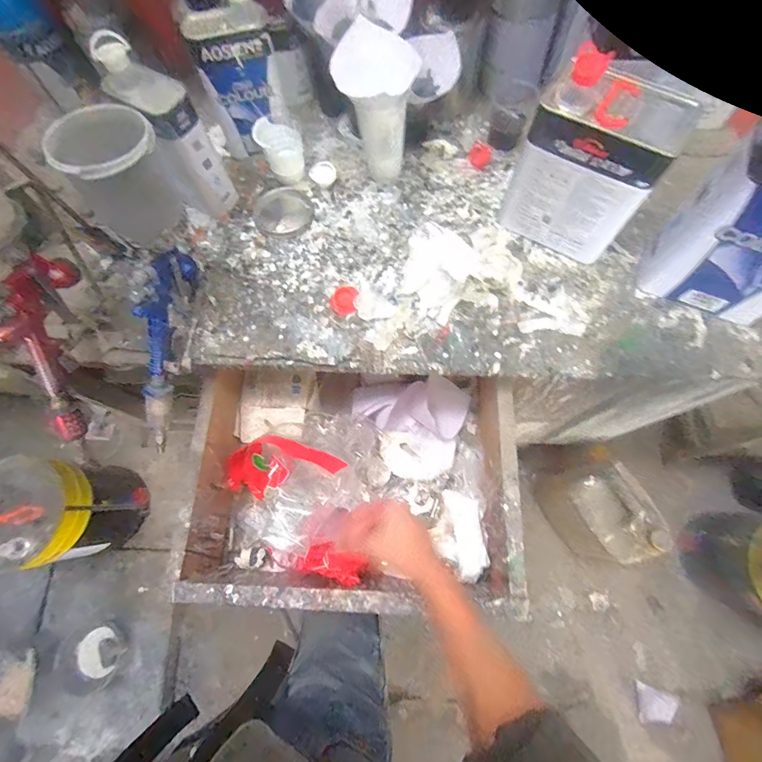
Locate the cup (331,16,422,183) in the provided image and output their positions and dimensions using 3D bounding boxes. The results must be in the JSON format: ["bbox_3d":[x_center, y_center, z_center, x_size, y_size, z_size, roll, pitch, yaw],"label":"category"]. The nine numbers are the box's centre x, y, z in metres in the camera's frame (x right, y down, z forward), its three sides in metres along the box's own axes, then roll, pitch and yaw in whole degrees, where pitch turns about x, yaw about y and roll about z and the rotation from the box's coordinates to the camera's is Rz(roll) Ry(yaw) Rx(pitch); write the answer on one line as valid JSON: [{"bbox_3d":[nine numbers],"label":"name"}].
[{"bbox_3d":[-0.009,-0.382,0.579,0.108,0.185,0.079,18,72,8],"label":"cup"}]

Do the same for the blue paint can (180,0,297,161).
[{"bbox_3d":[-0.209,-0.466,0.602,0.124,0.211,0.070,-23,72,-6],"label":"blue paint can"}]

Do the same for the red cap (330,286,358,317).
[{"bbox_3d":[-0.055,-0.119,0.583,0.043,0.007,0.043,-1,87,15],"label":"red cap"}]

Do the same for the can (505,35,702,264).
[{"bbox_3d":[0.273,-0.289,0.521,0.156,0.223,0.099,27,74,10],"label":"can"}]

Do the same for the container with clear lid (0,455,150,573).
[{"bbox_3d":[-0.865,0.368,1.107,0.313,0.389,0.262,6,71,3],"label":"container with clear lid"}]

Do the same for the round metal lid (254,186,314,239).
[{"bbox_3d":[-0.159,-0.277,0.648,0.092,0.007,0.106,-20,71,-6],"label":"round metal lid"}]

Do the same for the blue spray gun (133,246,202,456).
[{"bbox_3d":[-0.304,-0.039,0.563,0.030,0.108,0.285,16,104,7],"label":"blue spray gun"}]

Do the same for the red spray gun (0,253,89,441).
[{"bbox_3d":[-0.439,-0.036,0.513,0.049,0.116,0.245,6,108,3],"label":"red spray gun"}]

